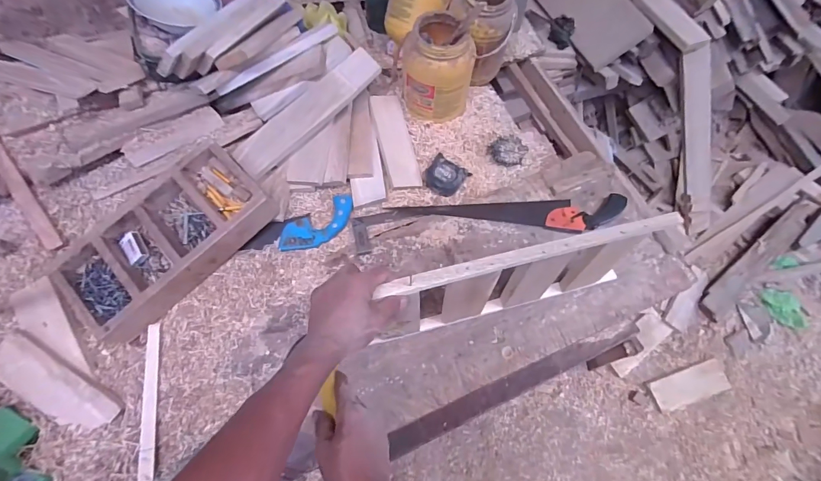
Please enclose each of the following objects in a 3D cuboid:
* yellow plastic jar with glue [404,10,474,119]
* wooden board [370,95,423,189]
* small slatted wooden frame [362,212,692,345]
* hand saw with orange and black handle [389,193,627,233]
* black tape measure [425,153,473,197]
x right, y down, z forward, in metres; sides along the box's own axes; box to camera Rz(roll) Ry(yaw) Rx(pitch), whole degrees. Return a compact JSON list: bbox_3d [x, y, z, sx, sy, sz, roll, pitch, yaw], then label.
[{"bbox_3d":[0.063,-0.390,0.884,0.149,0.203,0.149,-1,61,1],"label":"yellow plastic jar with glue"},{"bbox_3d":[-0.034,-0.228,0.889,0.075,0.007,0.224,-13,81,-13],"label":"wooden board"},{"bbox_3d":[0.176,0.072,0.655,0.459,0.243,0.029,-14,62,-6],"label":"small slatted wooden frame"},{"bbox_3d":[0.209,-0.056,0.827,0.483,0.025,0.090,1,61,2],"label":"hand saw with orange and black handle"},{"bbox_3d":[0.080,-0.147,0.878,0.083,0.035,0.082,27,66,15],"label":"black tape measure"}]

